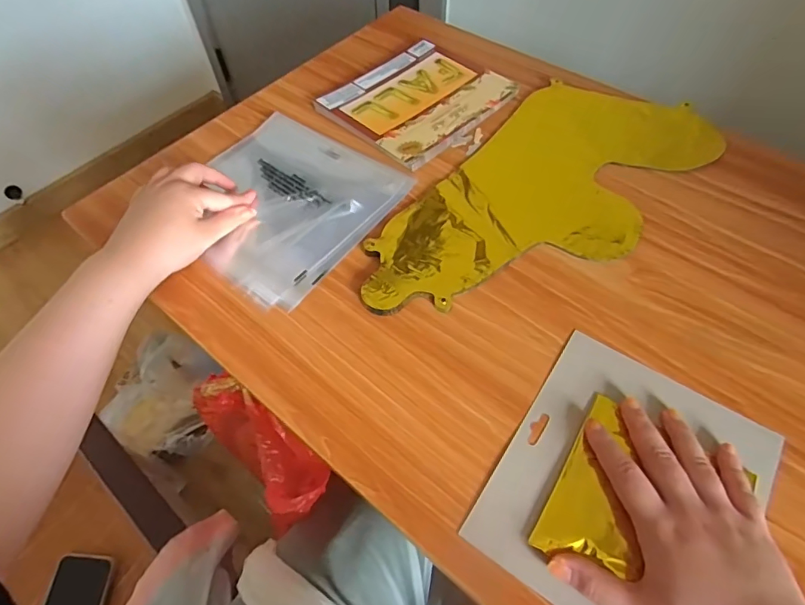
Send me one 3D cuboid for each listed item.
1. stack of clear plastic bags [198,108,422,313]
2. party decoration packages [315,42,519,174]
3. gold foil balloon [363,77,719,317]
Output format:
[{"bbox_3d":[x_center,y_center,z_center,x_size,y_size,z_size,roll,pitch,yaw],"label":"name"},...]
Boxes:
[{"bbox_3d":[-0.126,-0.106,0.493,0.204,0.006,0.201,30,65,20],"label":"stack of clear plastic bags"},{"bbox_3d":[0.017,-0.248,0.569,0.187,0.009,0.159,-41,65,-20],"label":"party decoration packages"},{"bbox_3d":[0.141,-0.112,0.479,0.412,0.012,0.191,-41,64,-20],"label":"gold foil balloon"}]

